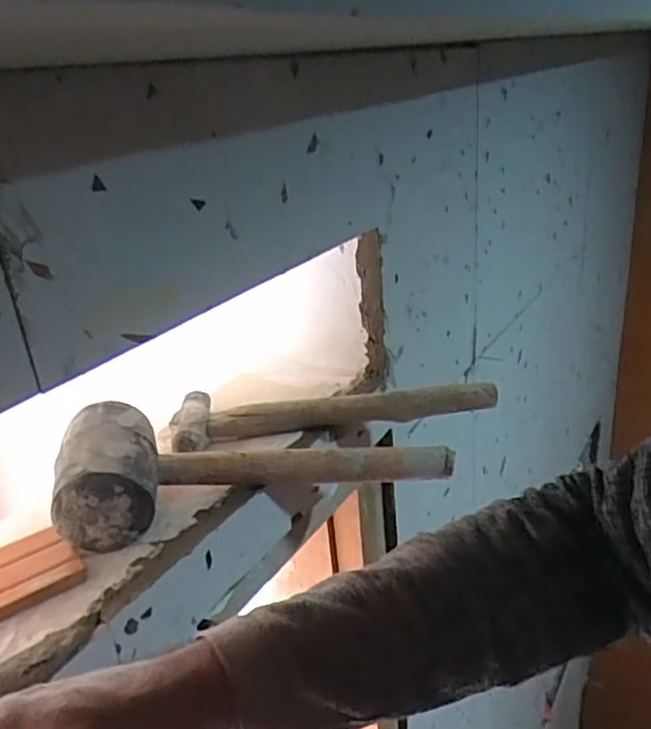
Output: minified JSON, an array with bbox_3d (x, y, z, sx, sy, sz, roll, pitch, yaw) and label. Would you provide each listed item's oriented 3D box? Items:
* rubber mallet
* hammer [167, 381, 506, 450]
[{"bbox_3d":[-0.042,0.082,0.488,0.296,0.072,0.095,2,20,-19],"label":"rubber mallet"},{"bbox_3d":[0.006,0.032,0.580,0.277,0.034,0.084,-12,24,-12],"label":"hammer"}]

